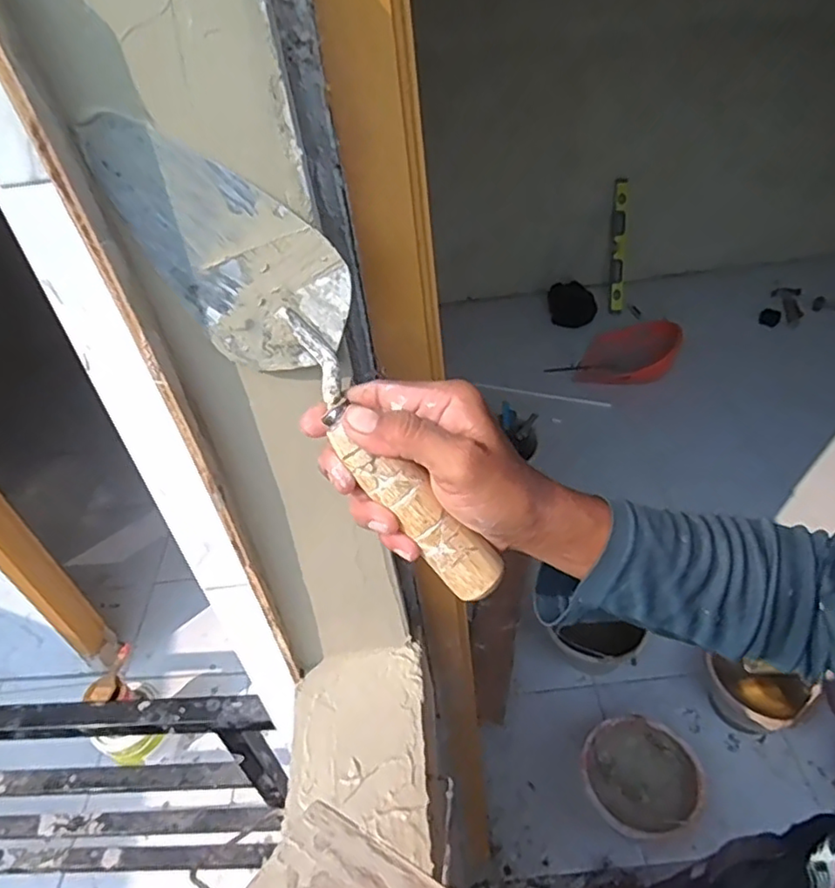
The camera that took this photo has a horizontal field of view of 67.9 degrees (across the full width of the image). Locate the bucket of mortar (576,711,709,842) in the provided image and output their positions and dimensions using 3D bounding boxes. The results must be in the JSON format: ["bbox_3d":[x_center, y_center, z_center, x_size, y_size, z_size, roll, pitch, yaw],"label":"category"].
[{"bbox_3d":[0.477,0.719,1.331,0.229,0.207,0.235,-4,41,4],"label":"bucket of mortar"}]

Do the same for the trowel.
[{"bbox_3d":[-0.053,-0.039,0.343,0.065,0.295,0.077,-43,7,-34],"label":"trowel"}]

